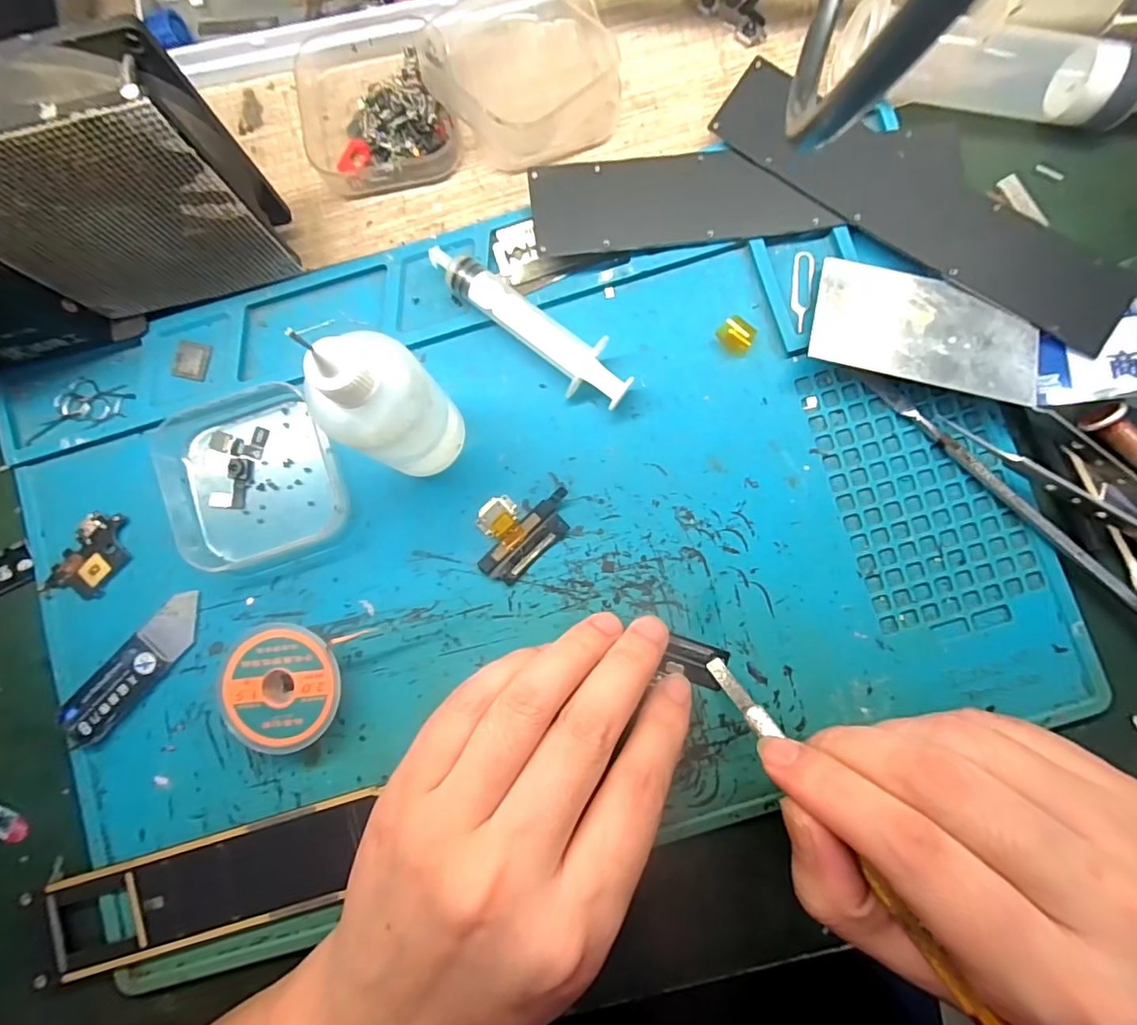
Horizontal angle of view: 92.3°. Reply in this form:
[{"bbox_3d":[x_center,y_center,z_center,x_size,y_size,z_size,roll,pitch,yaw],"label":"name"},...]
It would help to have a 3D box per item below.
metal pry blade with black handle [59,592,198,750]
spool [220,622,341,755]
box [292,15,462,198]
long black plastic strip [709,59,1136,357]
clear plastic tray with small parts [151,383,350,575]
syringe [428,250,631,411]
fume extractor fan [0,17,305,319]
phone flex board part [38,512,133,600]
[{"bbox_3d":[-0.167,0.060,0.210,0.018,0.008,0.067,43,90,5],"label":"metal pry blade with black handle"},{"bbox_3d":[-0.105,0.064,0.204,0.042,0.013,0.044,0,86,3],"label":"spool"},{"bbox_3d":[-0.079,-0.169,0.220,0.062,0.018,0.067,-5,86,3],"label":"box"},{"bbox_3d":[0.135,-0.120,0.208,0.163,0.006,0.042,35,89,5],"label":"long black plastic strip"},{"bbox_3d":[-0.122,-0.014,0.209,0.058,0.016,0.070,-20,86,2],"label":"clear plastic tray with small parts"},{"bbox_3d":[-0.013,-0.073,0.209,0.088,0.019,0.024,43,90,5],"label":"syringe"},{"bbox_3d":[-0.145,-0.102,0.181,0.078,0.088,0.028,-14,86,2],"label":"fume extractor fan"},{"bbox_3d":[-0.188,0.019,0.215,0.022,0.004,0.041,33,89,5],"label":"phone flex board part"}]

